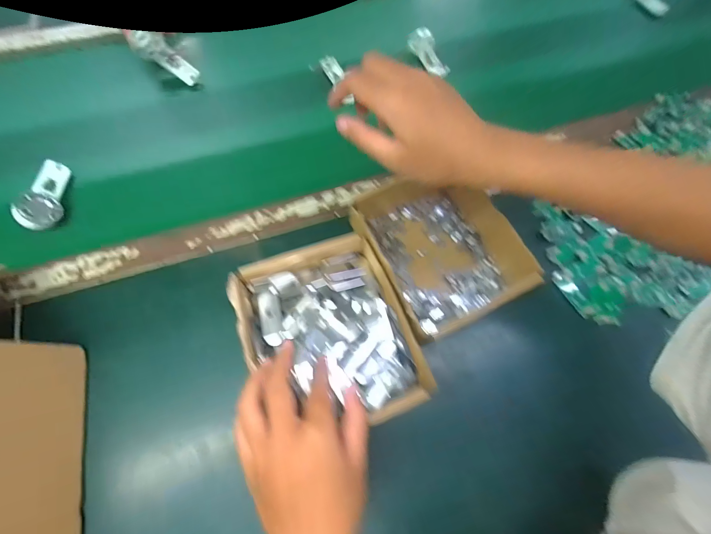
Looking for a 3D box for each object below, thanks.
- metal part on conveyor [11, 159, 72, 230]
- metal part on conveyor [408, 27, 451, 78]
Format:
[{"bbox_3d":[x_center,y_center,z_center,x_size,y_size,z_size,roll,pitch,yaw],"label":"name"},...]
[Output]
[{"bbox_3d":[-0.369,-0.087,0.400,0.039,0.018,0.093,27,46,-40],"label":"metal part on conveyor"},{"bbox_3d":[0.116,-0.341,0.529,0.037,0.026,0.092,-20,68,-10],"label":"metal part on conveyor"}]

